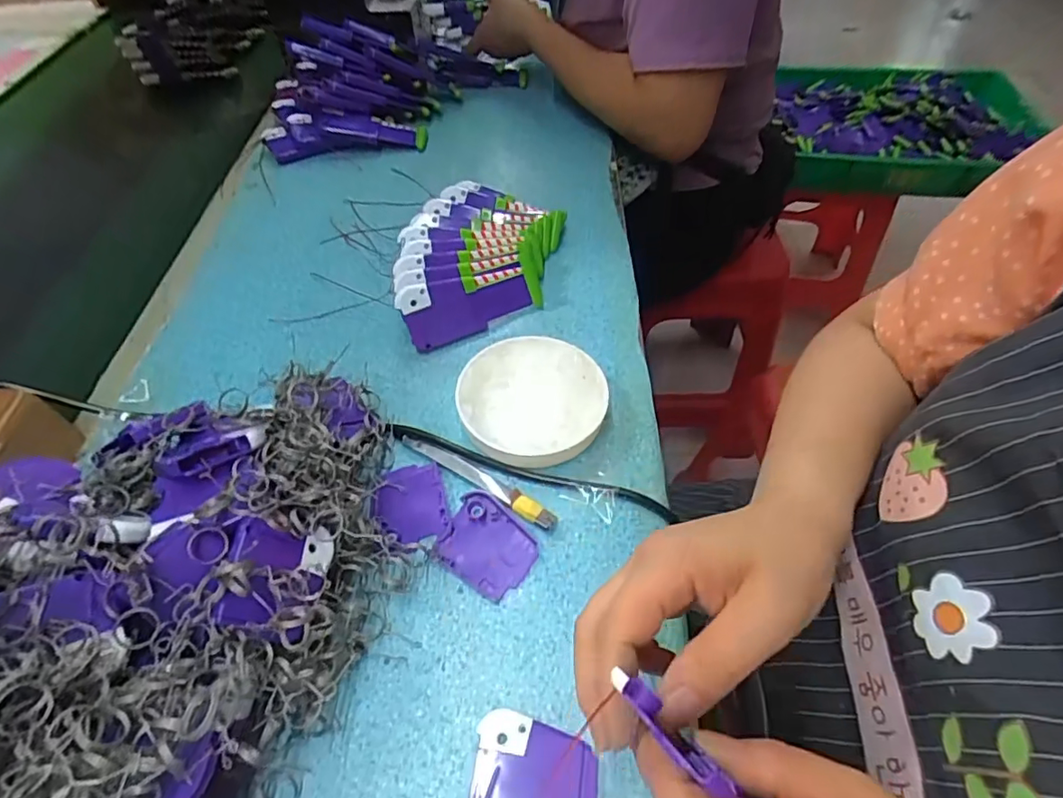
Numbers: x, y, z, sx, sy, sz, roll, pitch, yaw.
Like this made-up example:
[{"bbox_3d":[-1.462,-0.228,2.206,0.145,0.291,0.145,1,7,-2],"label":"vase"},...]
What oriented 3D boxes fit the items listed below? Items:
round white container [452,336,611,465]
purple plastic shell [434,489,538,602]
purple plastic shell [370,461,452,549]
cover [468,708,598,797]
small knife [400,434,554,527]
[{"bbox_3d":[0.000,0.002,0.401,0.106,0.028,0.105,-1,53,1],"label":"round white container"},{"bbox_3d":[-0.028,0.092,0.348,0.060,0.010,0.052,27,58,20],"label":"purple plastic shell"},{"bbox_3d":[-0.083,0.070,0.369,0.047,0.006,0.055,-14,54,-8],"label":"purple plastic shell"},{"bbox_3d":[0.001,0.191,0.276,0.061,0.006,0.052,7,54,7],"label":"cover"},{"bbox_3d":[-0.038,0.052,0.373,0.125,0.011,0.013,28,59,21],"label":"small knife"}]

